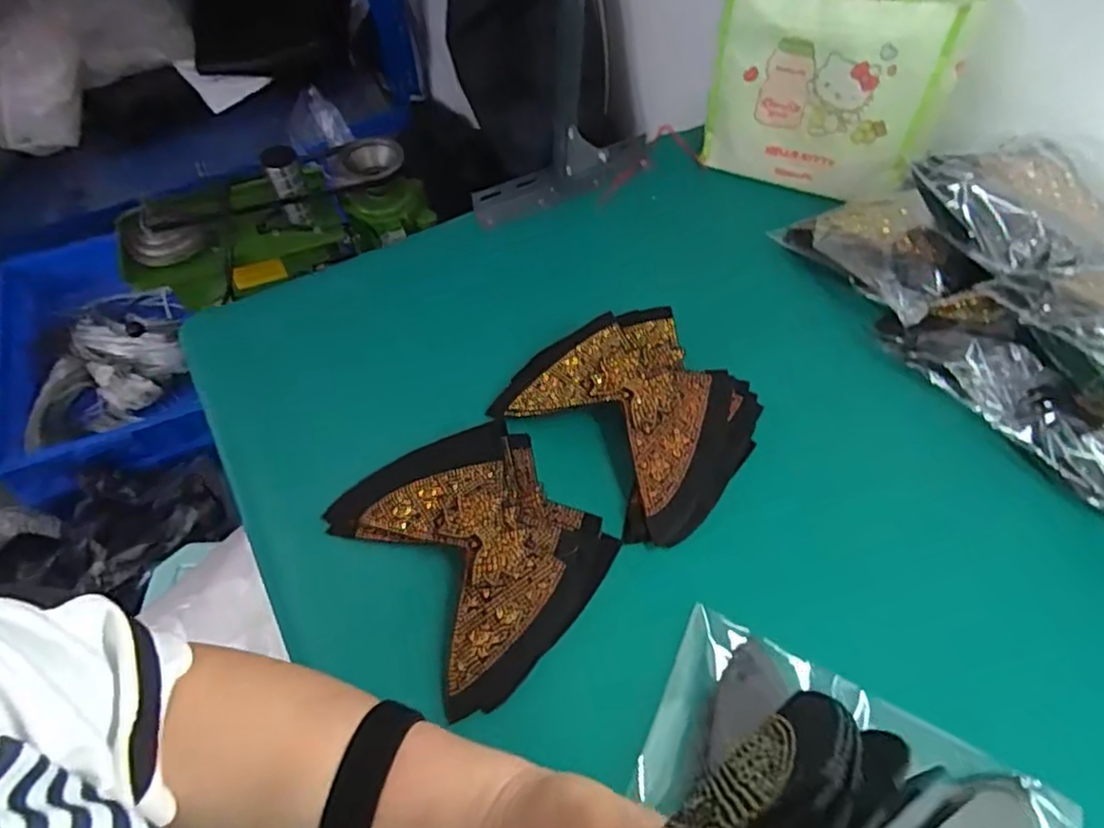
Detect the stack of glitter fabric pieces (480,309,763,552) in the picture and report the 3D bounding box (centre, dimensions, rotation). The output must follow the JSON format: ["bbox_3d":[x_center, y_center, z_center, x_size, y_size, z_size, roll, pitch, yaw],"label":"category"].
[{"bbox_3d":[0.083,-0.007,0.624,0.187,0.058,0.227,-36,64,-20],"label":"stack of glitter fabric pieces"}]

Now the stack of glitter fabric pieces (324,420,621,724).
[{"bbox_3d":[-0.065,0.108,0.570,0.183,0.038,0.223,-34,63,-19],"label":"stack of glitter fabric pieces"}]

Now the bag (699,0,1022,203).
[{"bbox_3d":[0.322,-0.392,0.767,0.265,0.196,0.171,9,58,6],"label":"bag"}]

